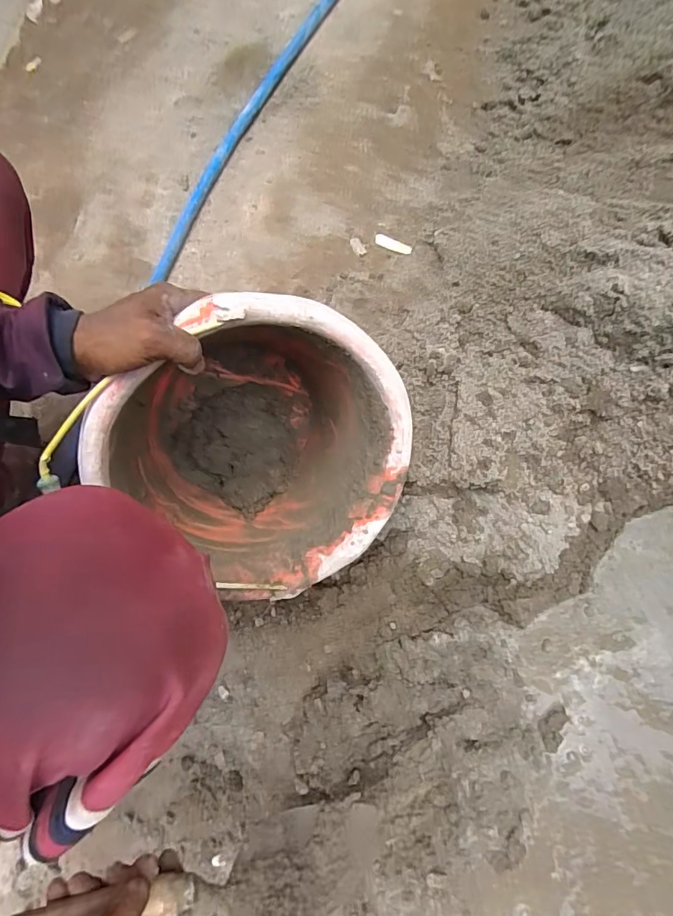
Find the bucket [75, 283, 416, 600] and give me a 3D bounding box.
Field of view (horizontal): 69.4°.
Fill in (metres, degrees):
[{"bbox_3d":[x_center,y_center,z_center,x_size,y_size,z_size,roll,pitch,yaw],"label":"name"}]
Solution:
[{"bbox_3d":[-0.087,-0.031,0.557,0.281,0.264,0.301,-45,116,5],"label":"bucket"}]

